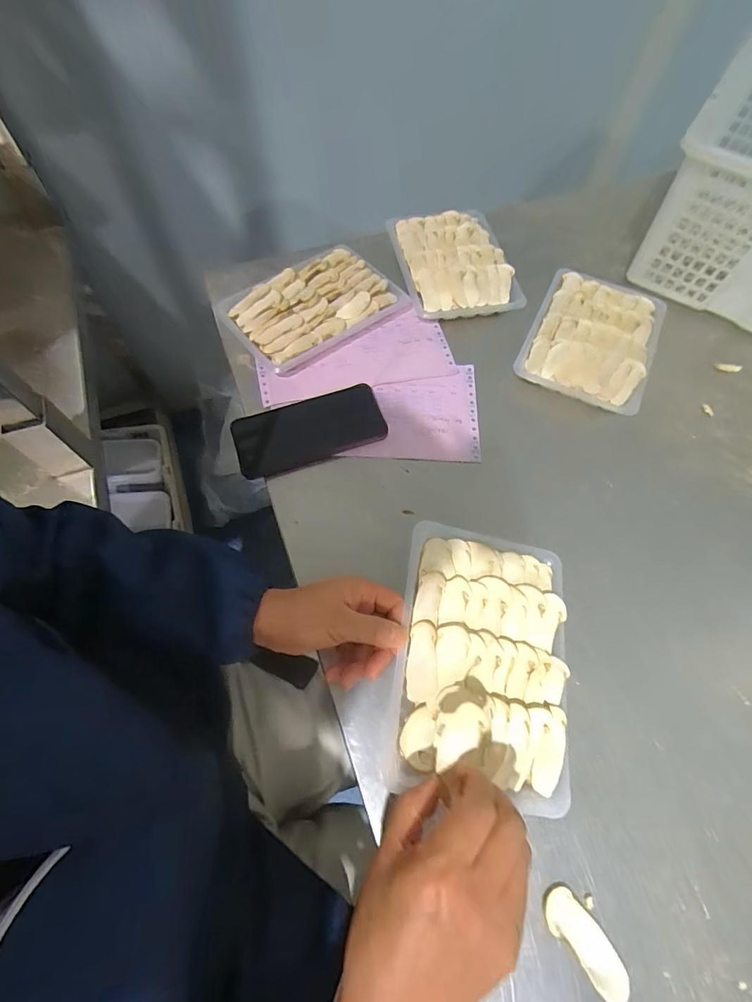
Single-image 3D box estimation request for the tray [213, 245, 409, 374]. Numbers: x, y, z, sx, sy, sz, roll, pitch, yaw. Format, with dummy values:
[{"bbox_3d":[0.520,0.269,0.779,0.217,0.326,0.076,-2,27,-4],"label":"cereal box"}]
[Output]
[{"bbox_3d":[-0.078,-0.244,0.549,0.204,0.034,0.134,-34,70,-16],"label":"tray"}]

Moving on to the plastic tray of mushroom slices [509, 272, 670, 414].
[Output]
[{"bbox_3d":[0.270,-0.205,0.540,0.145,0.027,0.200,24,66,10],"label":"plastic tray of mushroom slices"}]

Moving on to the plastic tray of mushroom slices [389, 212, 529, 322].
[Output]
[{"bbox_3d":[0.103,-0.324,0.591,0.151,0.037,0.188,-9,65,-5],"label":"plastic tray of mushroom slices"}]

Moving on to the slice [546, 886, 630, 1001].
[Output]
[{"bbox_3d":[0.148,0.310,0.304,0.027,0.006,0.065,-38,71,-17],"label":"slice"}]

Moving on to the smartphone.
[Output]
[{"bbox_3d":[-0.074,-0.079,0.482,0.162,0.009,0.077,-18,66,-9],"label":"smartphone"}]

